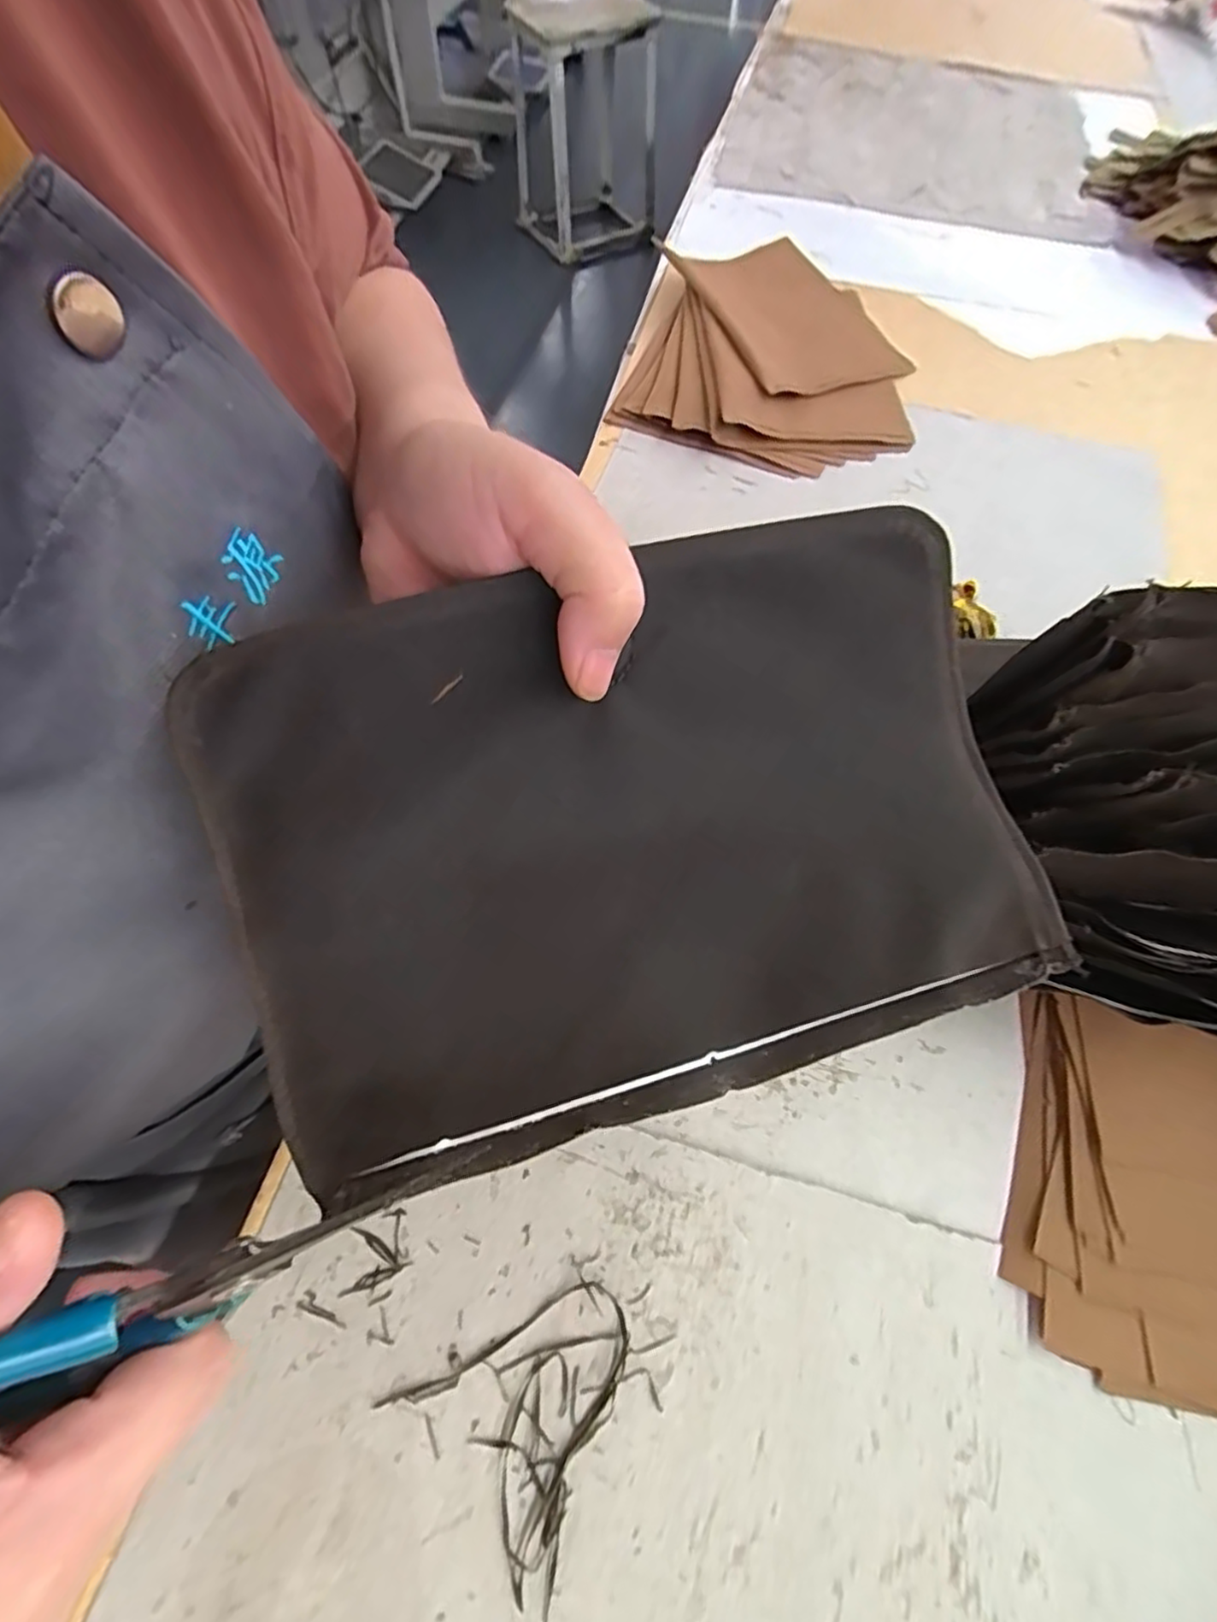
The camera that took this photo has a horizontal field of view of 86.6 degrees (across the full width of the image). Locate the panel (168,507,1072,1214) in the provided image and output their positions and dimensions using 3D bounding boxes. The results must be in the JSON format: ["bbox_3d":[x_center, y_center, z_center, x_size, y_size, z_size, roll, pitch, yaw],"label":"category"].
[{"bbox_3d":[0.007,0.004,0.181,0.221,0.022,0.141,-16,87,-7],"label":"panel"}]

